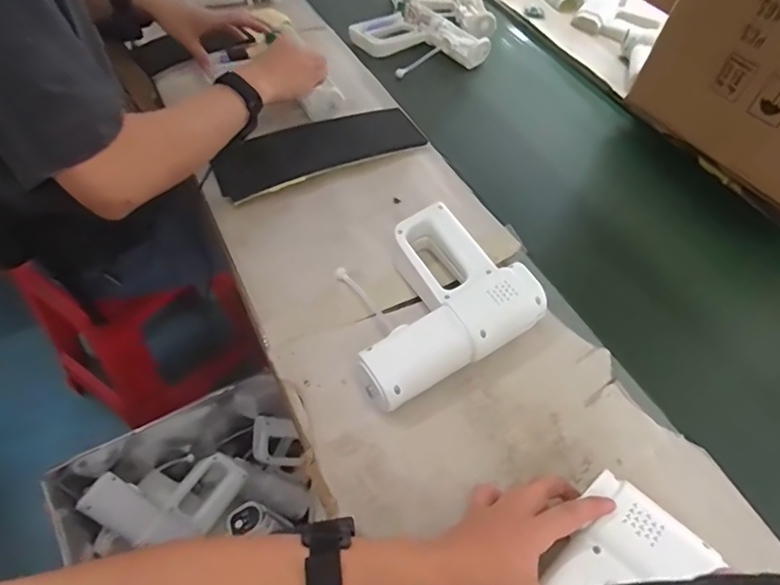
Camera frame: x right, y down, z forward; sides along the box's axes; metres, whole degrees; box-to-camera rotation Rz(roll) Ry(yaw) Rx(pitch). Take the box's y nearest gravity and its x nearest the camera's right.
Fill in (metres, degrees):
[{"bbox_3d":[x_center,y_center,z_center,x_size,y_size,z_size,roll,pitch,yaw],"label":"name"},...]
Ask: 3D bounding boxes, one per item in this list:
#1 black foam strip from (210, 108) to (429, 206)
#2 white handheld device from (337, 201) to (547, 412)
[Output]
[{"bbox_3d":[-0.107,-0.215,0.743,0.298,0.017,0.112,-22,64,-18],"label":"black foam strip"},{"bbox_3d":[0.033,0.010,0.548,0.201,0.063,0.177,-28,59,-23],"label":"white handheld device"}]

